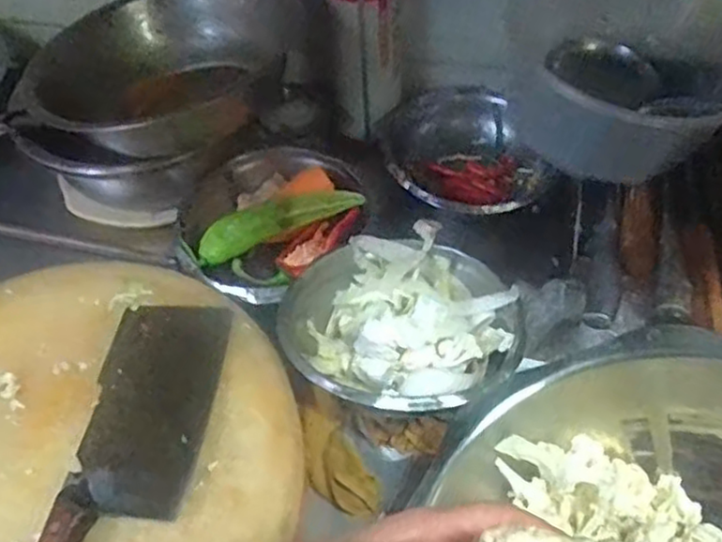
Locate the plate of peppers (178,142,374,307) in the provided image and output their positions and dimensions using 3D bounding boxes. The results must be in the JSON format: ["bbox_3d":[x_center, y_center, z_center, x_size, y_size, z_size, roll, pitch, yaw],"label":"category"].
[{"bbox_3d":[-0.090,-0.054,0.717,0.192,0.069,0.181,-2,52,3],"label":"plate of peppers"}]

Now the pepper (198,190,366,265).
[{"bbox_3d":[-0.083,-0.052,0.701,0.174,0.033,0.038,-26,55,-14],"label":"pepper"}]

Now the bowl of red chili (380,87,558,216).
[{"bbox_3d":[0.115,-0.122,0.785,0.173,0.065,0.188,-2,52,3],"label":"bowl of red chili"}]

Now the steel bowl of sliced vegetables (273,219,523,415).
[{"bbox_3d":[0.035,0.042,0.598,0.196,0.091,0.186,-2,52,3],"label":"steel bowl of sliced vegetables"}]

